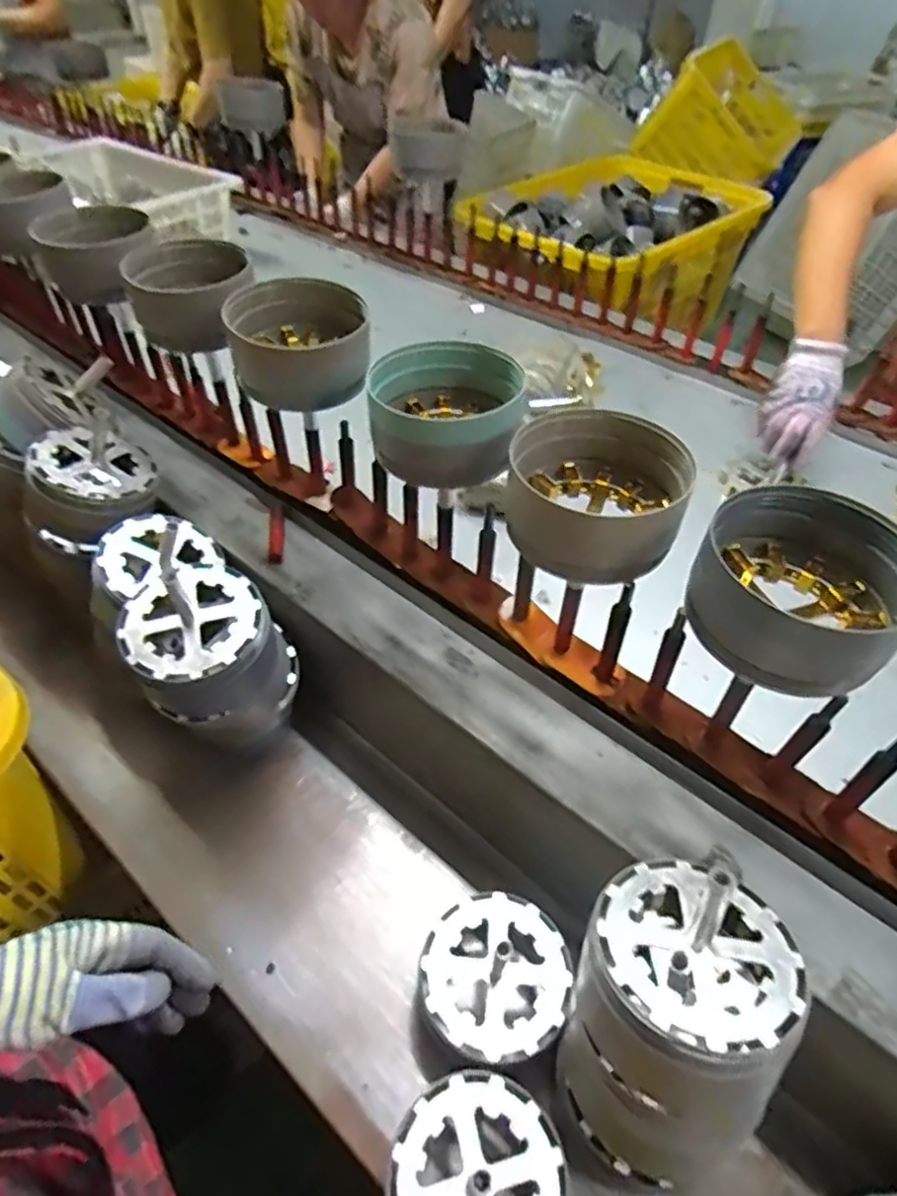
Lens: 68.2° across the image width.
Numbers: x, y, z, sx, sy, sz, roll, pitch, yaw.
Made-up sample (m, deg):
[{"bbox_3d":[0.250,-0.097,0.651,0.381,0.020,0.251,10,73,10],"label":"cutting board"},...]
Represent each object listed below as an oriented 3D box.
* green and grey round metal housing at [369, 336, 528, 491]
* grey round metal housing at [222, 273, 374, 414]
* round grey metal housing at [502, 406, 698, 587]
[{"bbox_3d":[0.000,-0.163,0.600,0.136,0.090,0.112,-7,48,-8],"label":"green and grey round metal housing"},{"bbox_3d":[-0.149,-0.255,0.662,0.123,0.078,0.142,-14,50,-14],"label":"grey round metal housing"},{"bbox_3d":[0.117,-0.076,0.515,0.120,0.089,0.131,1,48,-1],"label":"round grey metal housing"}]

